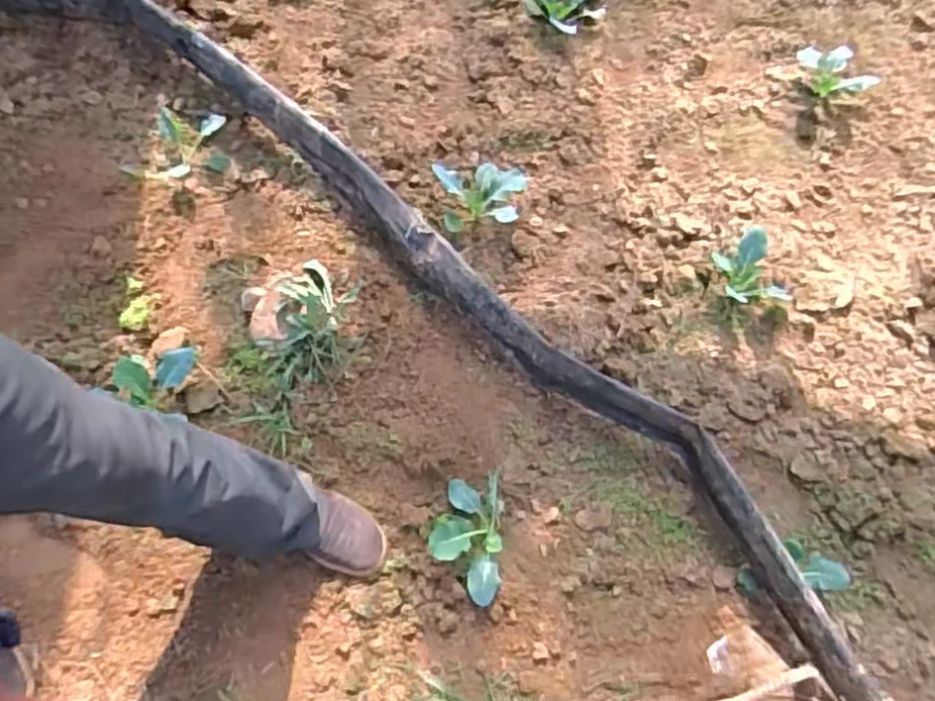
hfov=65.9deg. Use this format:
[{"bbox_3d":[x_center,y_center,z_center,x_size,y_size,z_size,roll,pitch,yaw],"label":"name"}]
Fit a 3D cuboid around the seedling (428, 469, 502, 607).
[{"bbox_3d":[0.000,0.312,1.212,0.115,0.056,0.216,-1,69,-3],"label":"seedling"}]

